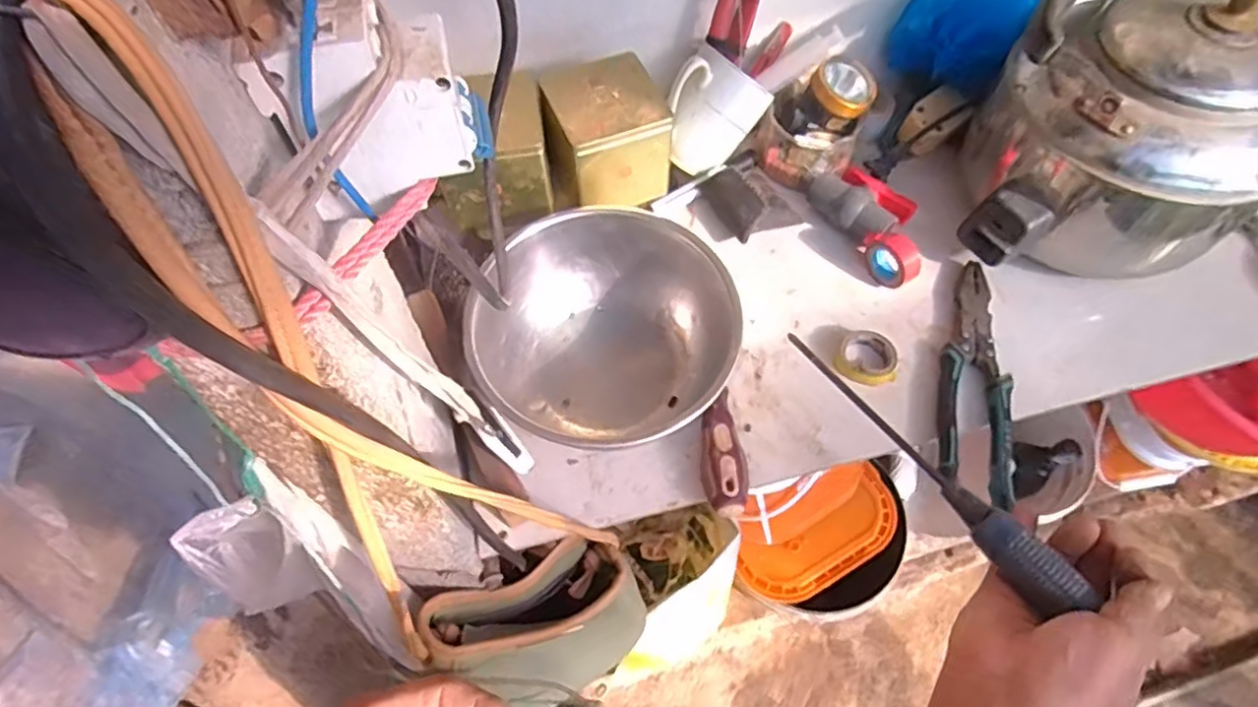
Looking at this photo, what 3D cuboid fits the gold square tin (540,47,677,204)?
[{"bbox_3d":[-0.019,-0.179,0.527,0.091,0.080,0.085,-20,67,-11],"label":"gold square tin"}]

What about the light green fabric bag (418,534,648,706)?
[{"bbox_3d":[-0.065,0.230,0.532,0.160,0.125,0.107,-23,68,-12],"label":"light green fabric bag"}]

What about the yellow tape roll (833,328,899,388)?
[{"bbox_3d":[0.196,0.004,0.526,0.048,0.017,0.044,1,65,-1],"label":"yellow tape roll"}]

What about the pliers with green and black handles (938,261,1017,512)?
[{"bbox_3d":[0.280,0.013,0.513,0.052,0.026,0.214,16,66,6],"label":"pliers with green and black handles"}]

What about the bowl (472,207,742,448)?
[{"bbox_3d":[-0.017,-0.016,0.504,0.193,0.089,0.181,1,65,-1],"label":"bowl"}]

